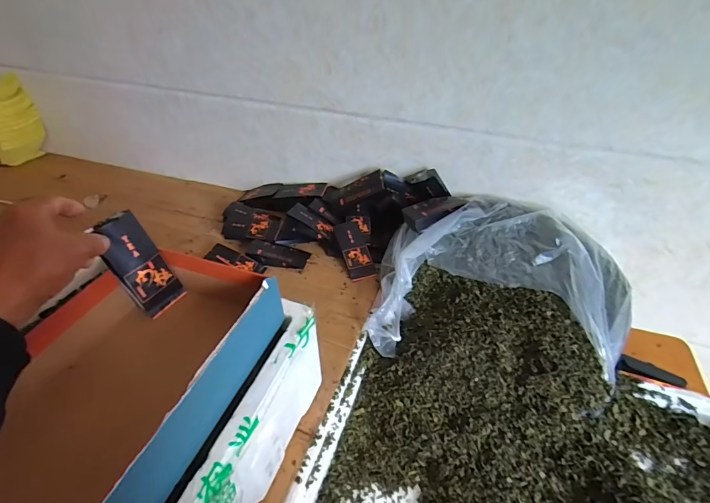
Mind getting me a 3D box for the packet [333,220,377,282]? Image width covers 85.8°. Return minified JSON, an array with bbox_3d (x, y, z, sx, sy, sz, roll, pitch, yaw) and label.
[{"bbox_3d":[-0.001,-0.005,0.785,0.057,0.023,0.141,-13,65,-14],"label":"packet"}]

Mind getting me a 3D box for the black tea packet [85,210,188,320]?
[{"bbox_3d":[-0.263,0.018,0.470,0.024,0.130,0.056,13,40,40],"label":"black tea packet"}]

